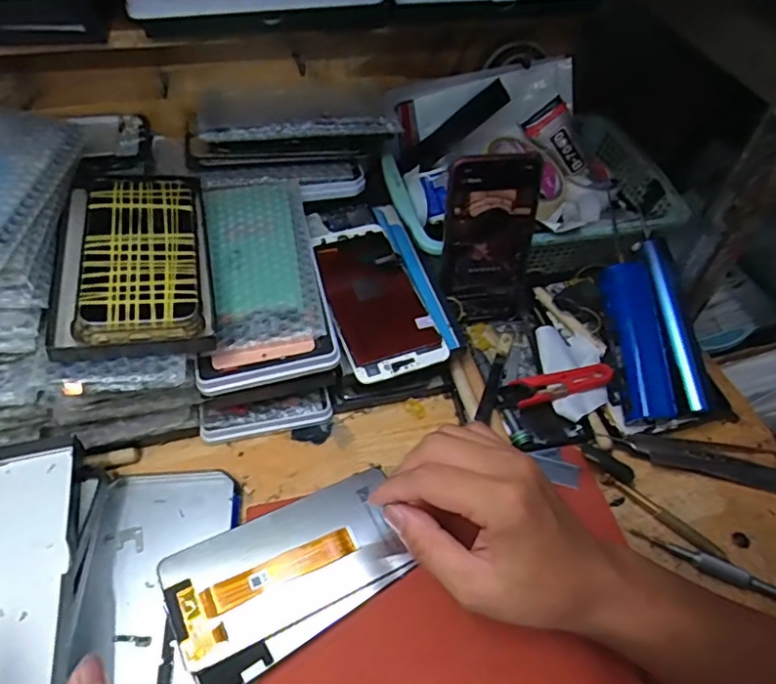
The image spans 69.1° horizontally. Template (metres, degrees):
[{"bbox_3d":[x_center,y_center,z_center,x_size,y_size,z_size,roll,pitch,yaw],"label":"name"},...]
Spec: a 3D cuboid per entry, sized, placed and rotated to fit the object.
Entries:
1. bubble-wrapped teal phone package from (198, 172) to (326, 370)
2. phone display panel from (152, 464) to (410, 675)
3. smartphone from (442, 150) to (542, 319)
[{"bbox_3d":[-0.100,-0.071,0.442,0.079,0.013,0.186,-8,52,-10],"label":"bubble-wrapped teal phone package"},{"bbox_3d":[-0.064,0.139,0.363,0.147,0.009,0.073,-19,54,-22],"label":"phone display panel"},{"bbox_3d":[0.086,-0.084,0.471,0.076,0.148,0.010,-5,36,-6],"label":"smartphone"}]

